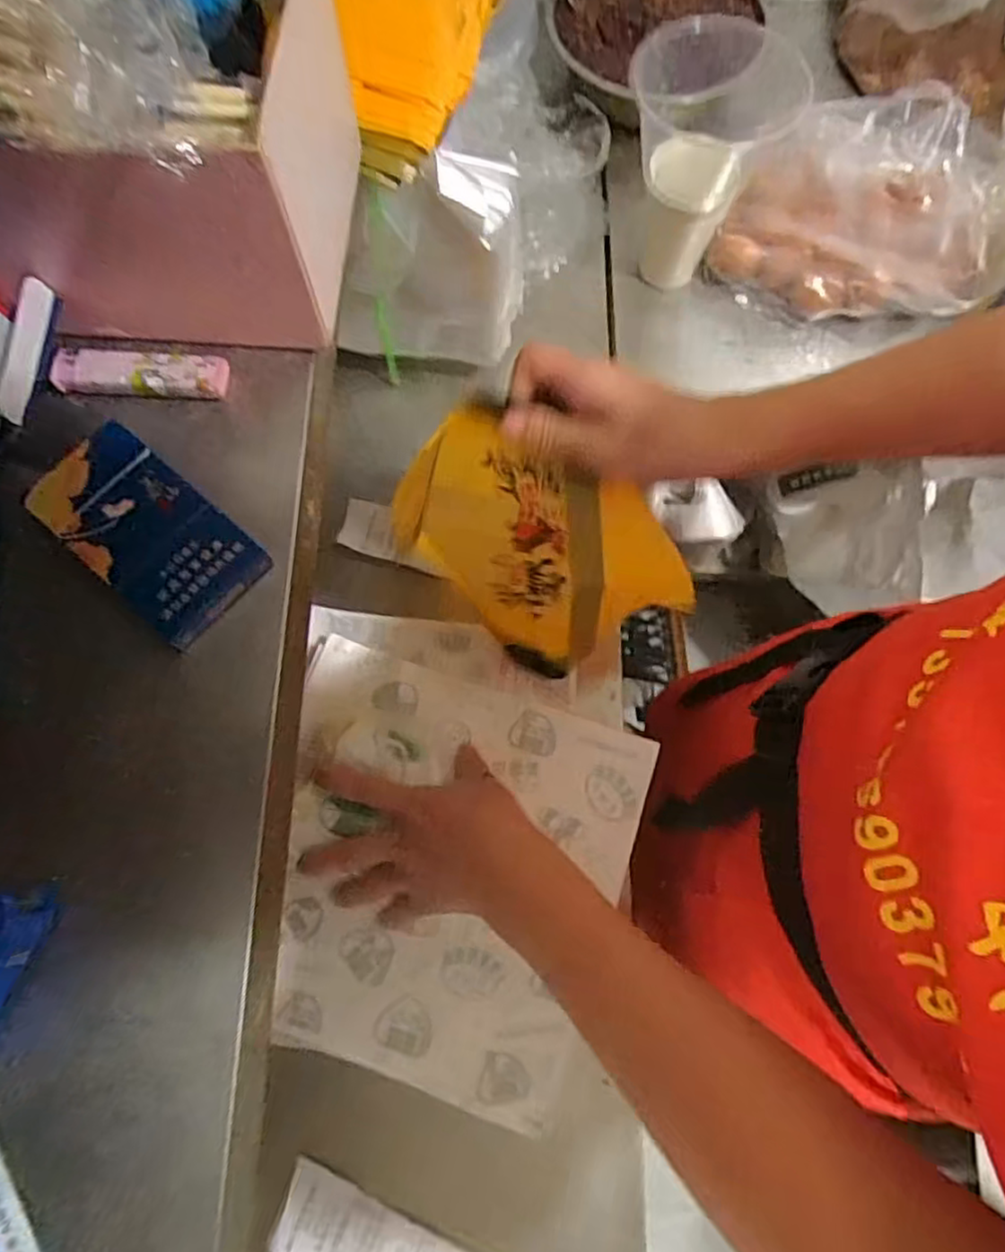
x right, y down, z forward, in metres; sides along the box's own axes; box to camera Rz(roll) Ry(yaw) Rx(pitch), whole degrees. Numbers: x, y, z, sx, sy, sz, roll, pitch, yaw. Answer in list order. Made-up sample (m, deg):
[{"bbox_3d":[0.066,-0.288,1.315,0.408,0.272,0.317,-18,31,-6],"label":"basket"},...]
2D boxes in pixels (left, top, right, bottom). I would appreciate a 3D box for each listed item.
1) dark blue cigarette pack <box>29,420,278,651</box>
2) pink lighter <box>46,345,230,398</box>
[{"bbox_3d":[-0.156,-0.042,0.297,0.100,0.012,0.055,38,77,11],"label":"dark blue cigarette pack"},{"bbox_3d":[-0.171,-0.120,0.322,0.079,0.008,0.021,2,73,1],"label":"pink lighter"}]

